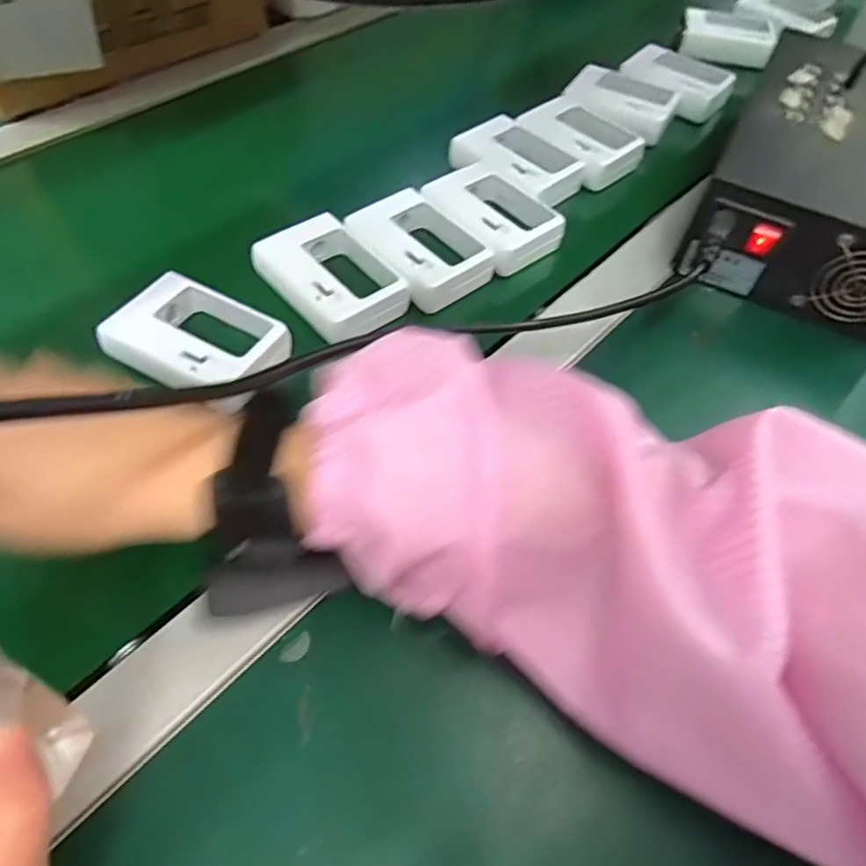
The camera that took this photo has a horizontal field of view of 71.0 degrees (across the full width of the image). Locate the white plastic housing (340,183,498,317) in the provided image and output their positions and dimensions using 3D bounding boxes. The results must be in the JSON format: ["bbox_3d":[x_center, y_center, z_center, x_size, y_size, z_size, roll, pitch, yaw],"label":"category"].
[{"bbox_3d":[-0.010,-0.132,0.431,0.073,0.023,0.097,-32,64,-22],"label":"white plastic housing"}]

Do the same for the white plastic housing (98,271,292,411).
[{"bbox_3d":[-0.143,-0.056,0.375,0.101,0.032,0.075,28,59,13],"label":"white plastic housing"}]

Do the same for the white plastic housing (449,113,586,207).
[{"bbox_3d":[0.069,-0.222,0.498,0.097,0.025,0.067,39,63,20],"label":"white plastic housing"}]

